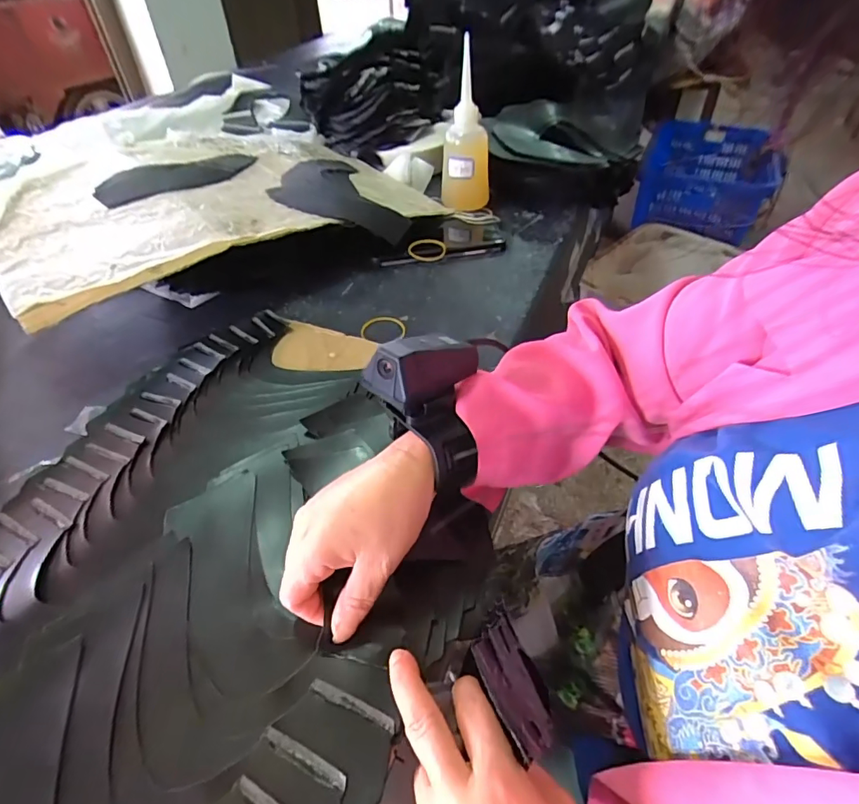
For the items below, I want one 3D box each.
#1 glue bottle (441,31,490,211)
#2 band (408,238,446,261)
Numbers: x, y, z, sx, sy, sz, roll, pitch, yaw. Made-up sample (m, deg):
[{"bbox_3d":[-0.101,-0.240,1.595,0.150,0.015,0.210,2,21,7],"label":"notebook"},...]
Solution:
[{"bbox_3d":[0.048,-0.343,0.627,0.062,0.165,0.060,3,46,5],"label":"glue bottle"},{"bbox_3d":[-0.003,-0.177,0.566,0.043,0.006,0.029,-5,76,-2],"label":"band"}]

